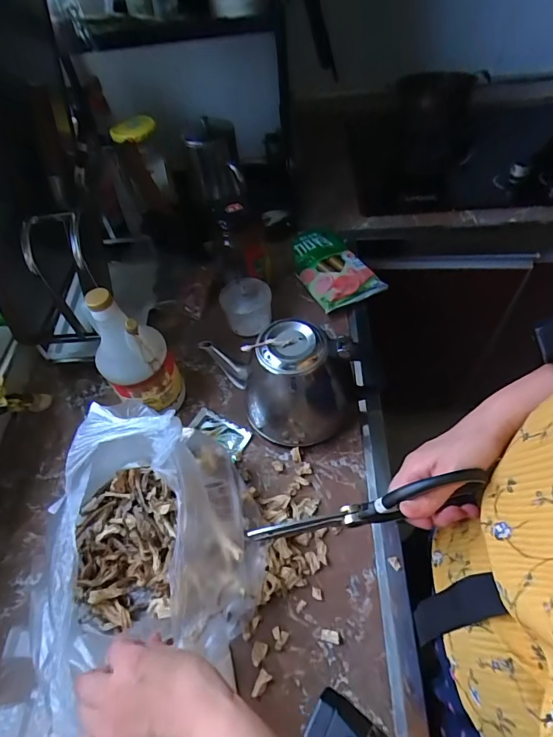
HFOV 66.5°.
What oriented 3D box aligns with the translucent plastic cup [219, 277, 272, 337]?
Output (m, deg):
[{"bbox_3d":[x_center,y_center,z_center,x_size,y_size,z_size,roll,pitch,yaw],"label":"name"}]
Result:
[{"bbox_3d":[-0.047,-0.101,0.677,0.077,0.060,0.069,-8,54,-1],"label":"translucent plastic cup"}]

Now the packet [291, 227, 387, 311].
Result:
[{"bbox_3d":[0.094,-0.188,0.746,0.114,0.036,0.193,-23,55,-11],"label":"packet"}]

